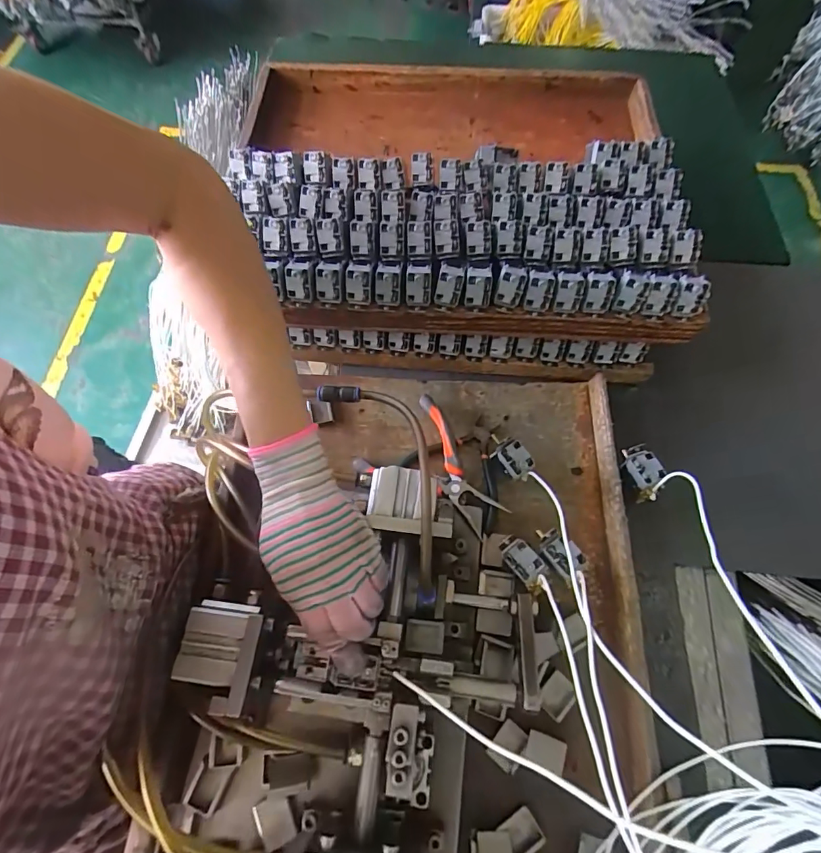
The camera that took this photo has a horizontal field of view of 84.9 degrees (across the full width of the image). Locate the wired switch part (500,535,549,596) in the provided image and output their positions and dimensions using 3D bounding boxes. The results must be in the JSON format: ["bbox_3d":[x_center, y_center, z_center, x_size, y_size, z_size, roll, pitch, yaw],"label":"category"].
[{"bbox_3d":[0.096,0.116,0.377,0.023,0.025,0.049,-32,70,-13],"label":"wired switch part"}]

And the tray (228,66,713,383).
[{"bbox_3d":[0.049,-0.283,0.535,0.470,0.131,0.423,5,67,3],"label":"tray"}]

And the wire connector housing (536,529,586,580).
[{"bbox_3d":[0.122,0.100,0.365,0.024,0.014,0.039,-28,70,-11],"label":"wire connector housing"}]

